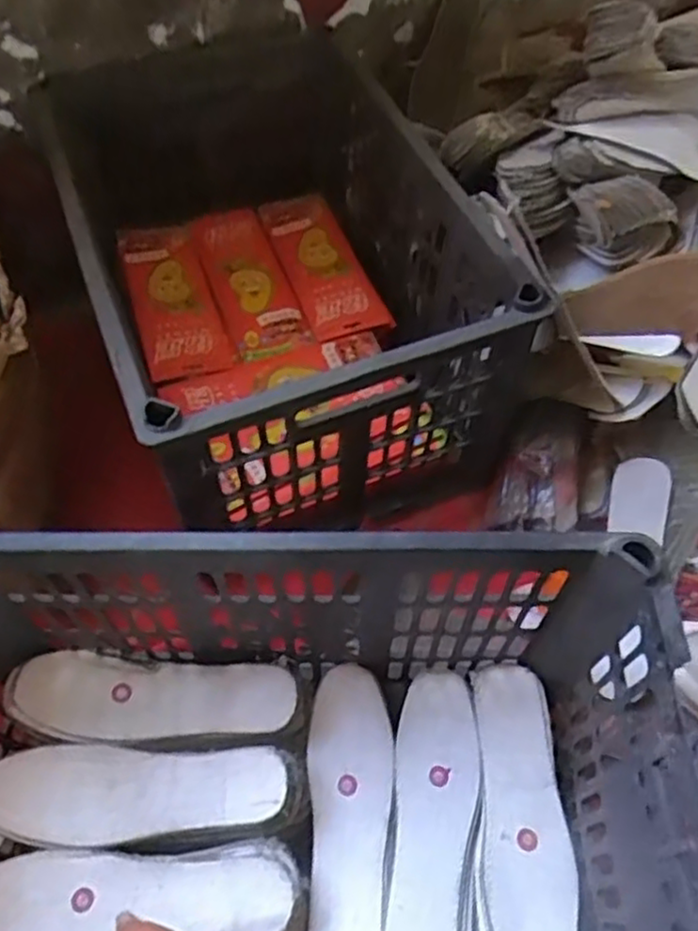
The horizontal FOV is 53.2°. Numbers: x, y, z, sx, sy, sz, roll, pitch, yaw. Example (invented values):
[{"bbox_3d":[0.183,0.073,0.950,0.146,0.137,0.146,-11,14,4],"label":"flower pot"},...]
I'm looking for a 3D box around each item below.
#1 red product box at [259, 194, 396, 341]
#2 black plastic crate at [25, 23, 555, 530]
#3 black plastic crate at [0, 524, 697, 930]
[{"bbox_3d":[-0.034,-0.259,0.876,0.096,0.021,0.263,-19,62,-9],"label":"red product box"},{"bbox_3d":[-0.095,-0.222,0.741,0.347,0.223,0.544,-19,60,-15],"label":"black plastic crate"},{"bbox_3d":[-0.048,0.244,0.438,0.481,0.237,0.338,0,57,0],"label":"black plastic crate"}]

